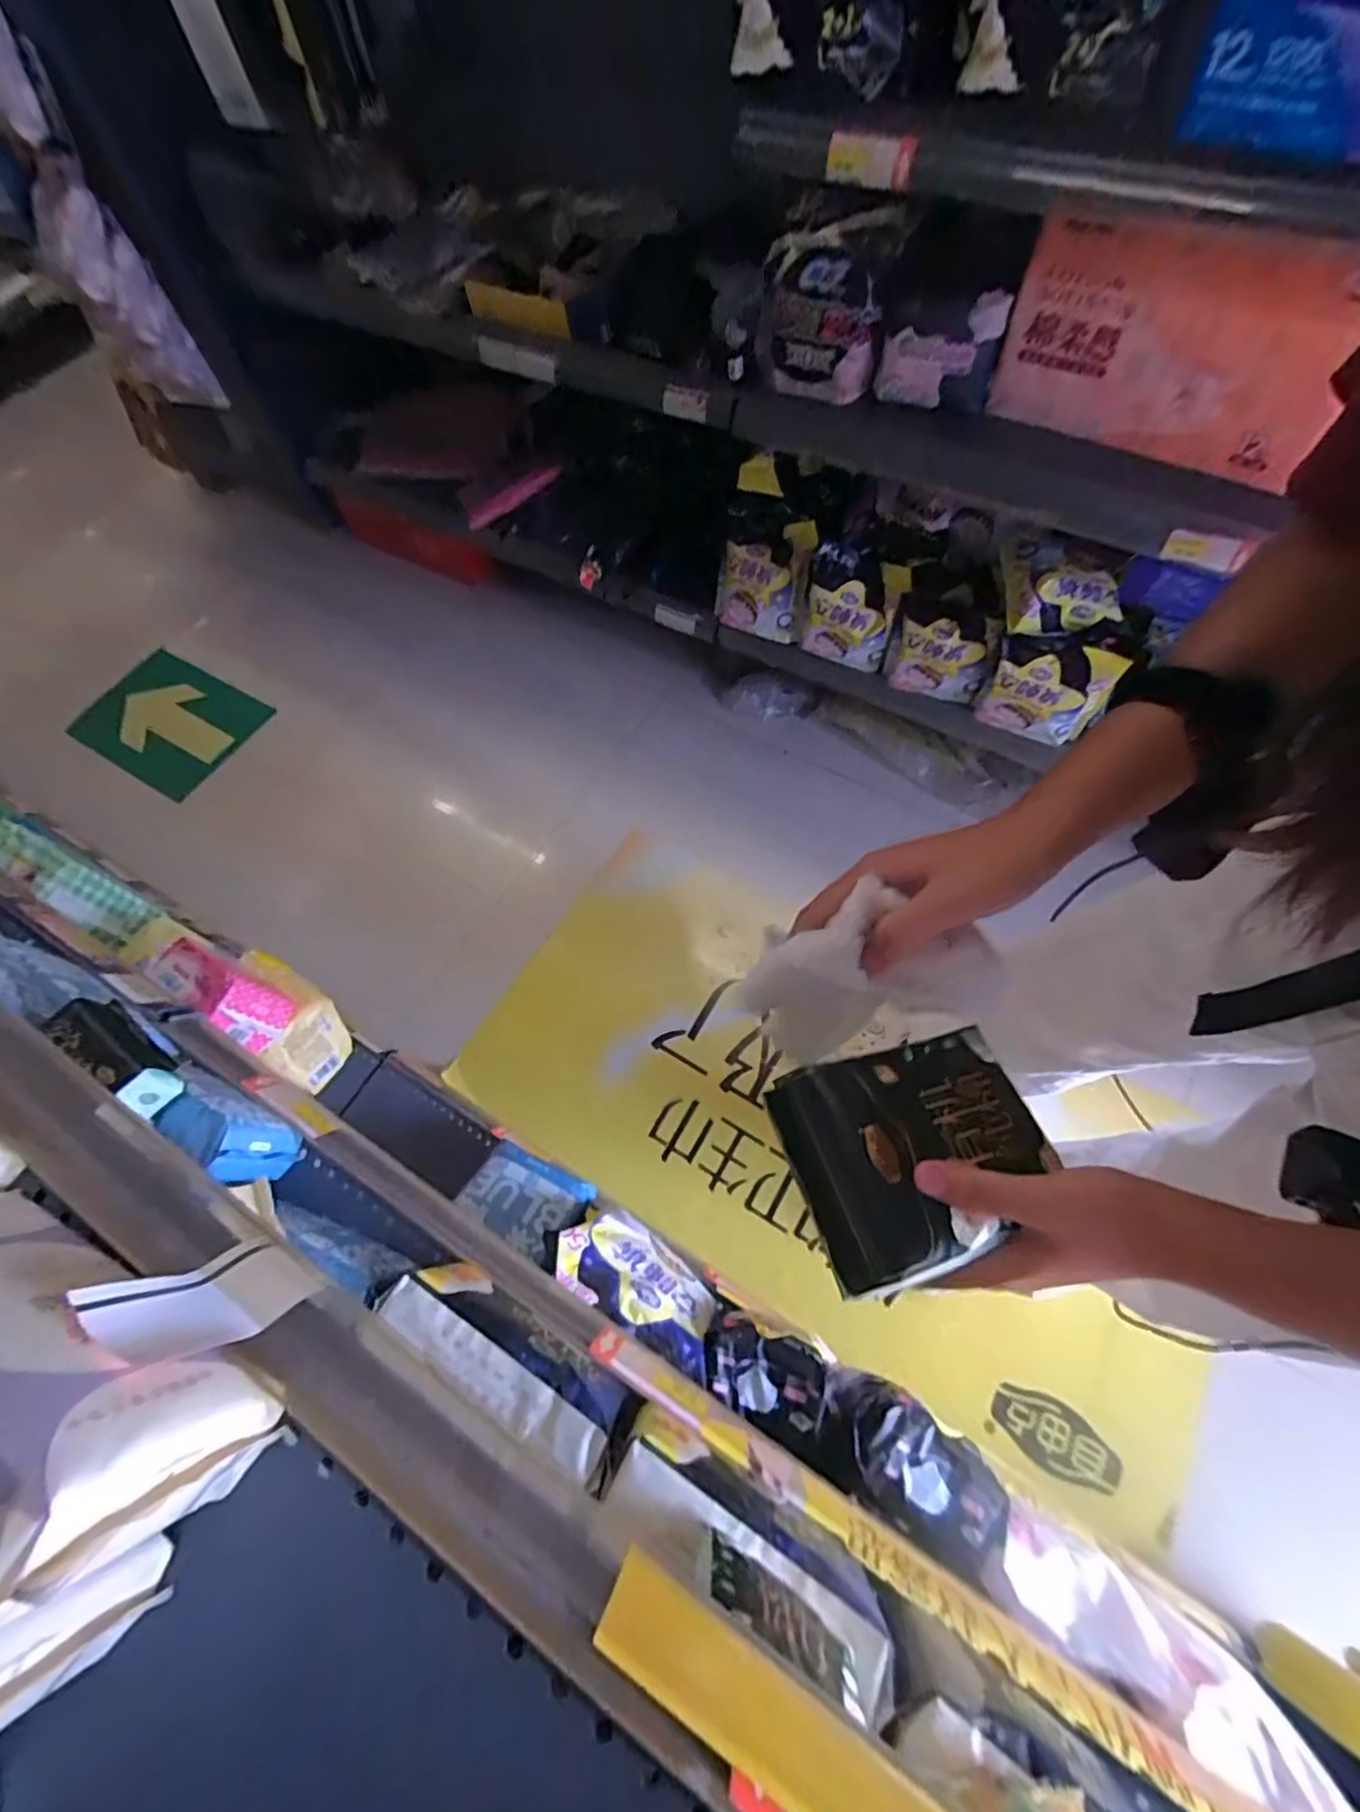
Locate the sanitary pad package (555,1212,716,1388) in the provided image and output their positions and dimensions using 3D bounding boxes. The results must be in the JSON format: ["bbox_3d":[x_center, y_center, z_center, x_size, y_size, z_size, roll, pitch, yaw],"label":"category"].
[{"bbox_3d":[-0.041,0.413,0.734,0.197,0.108,0.082,28,69,16],"label":"sanitary pad package"}]

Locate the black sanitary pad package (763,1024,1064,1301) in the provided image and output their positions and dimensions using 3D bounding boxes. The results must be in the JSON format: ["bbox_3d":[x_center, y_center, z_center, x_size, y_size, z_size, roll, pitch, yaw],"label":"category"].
[{"bbox_3d":[0.106,0.106,0.295,0.111,0.029,0.089,-19,64,-5],"label":"black sanitary pad package"}]

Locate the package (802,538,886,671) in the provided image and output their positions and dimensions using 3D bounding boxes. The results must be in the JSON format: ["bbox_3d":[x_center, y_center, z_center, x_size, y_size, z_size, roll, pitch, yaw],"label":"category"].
[{"bbox_3d":[0.296,-0.518,1.164,0.152,0.191,0.068,15,66,11],"label":"package"}]

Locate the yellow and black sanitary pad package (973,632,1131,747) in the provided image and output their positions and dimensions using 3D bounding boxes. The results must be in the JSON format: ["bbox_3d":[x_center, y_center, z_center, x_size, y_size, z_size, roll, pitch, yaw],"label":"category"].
[{"bbox_3d":[0.575,-0.338,1.059,0.160,0.185,0.041,24,68,15],"label":"yellow and black sanitary pad package"}]

